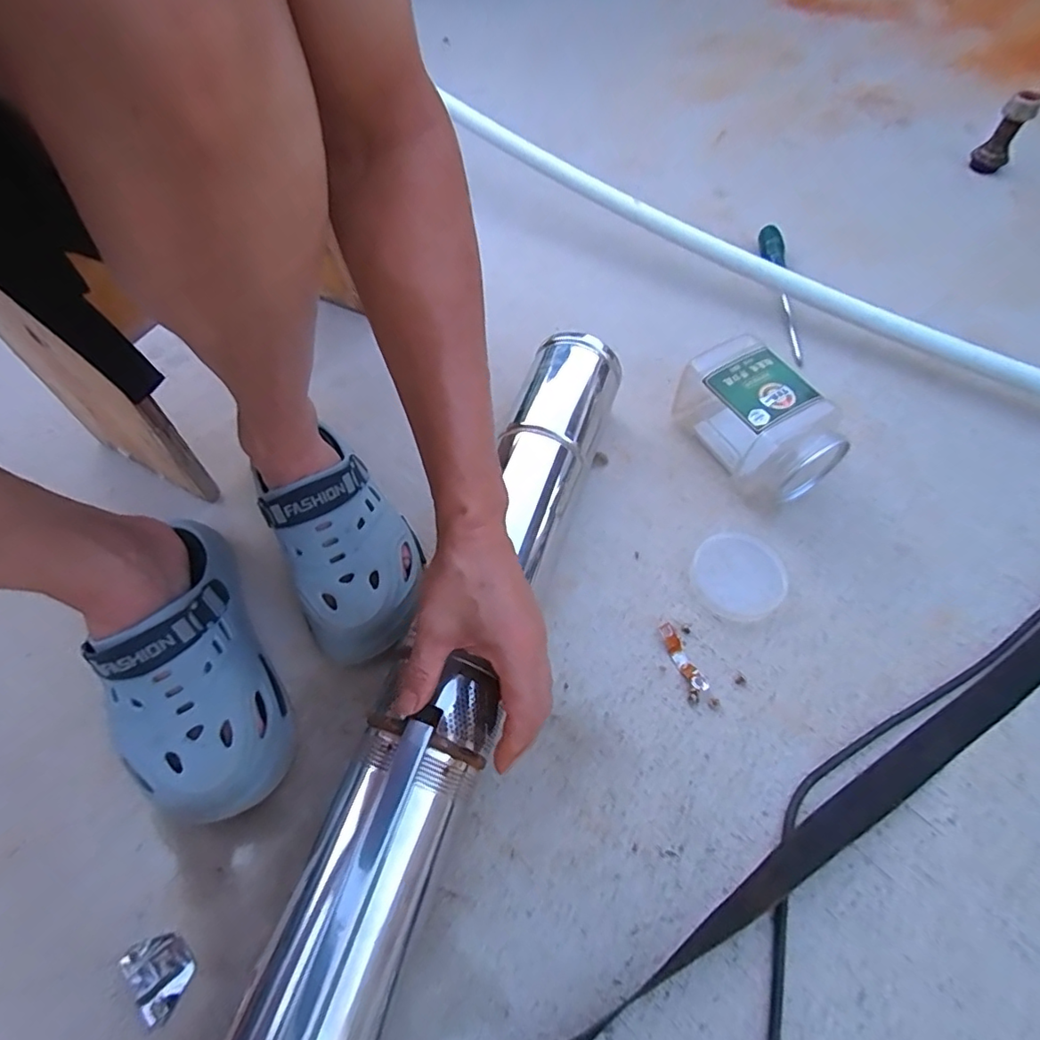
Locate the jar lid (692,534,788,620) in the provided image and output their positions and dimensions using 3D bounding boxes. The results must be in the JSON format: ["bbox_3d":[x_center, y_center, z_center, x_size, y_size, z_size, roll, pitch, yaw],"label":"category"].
[{"bbox_3d":[0.198,0.049,0.498,0.079,0.005,0.080,-1,59,2],"label":"jar lid"}]

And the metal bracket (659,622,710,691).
[{"bbox_3d":[0.136,0.115,0.460,0.015,0.010,0.059,-19,60,-9],"label":"metal bracket"}]

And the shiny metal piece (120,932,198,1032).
[{"bbox_3d":[-0.237,0.295,0.356,0.047,0.010,0.035,36,67,21],"label":"shiny metal piece"}]

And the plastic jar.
[{"bbox_3d":[0.225,-0.093,0.531,0.089,0.089,0.155,-26,62,-13],"label":"plastic jar"}]

